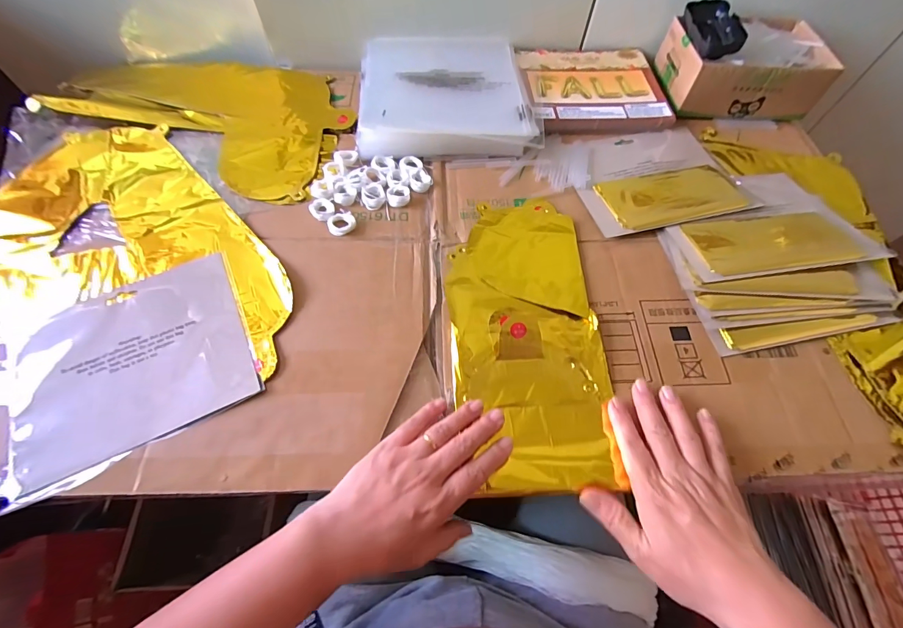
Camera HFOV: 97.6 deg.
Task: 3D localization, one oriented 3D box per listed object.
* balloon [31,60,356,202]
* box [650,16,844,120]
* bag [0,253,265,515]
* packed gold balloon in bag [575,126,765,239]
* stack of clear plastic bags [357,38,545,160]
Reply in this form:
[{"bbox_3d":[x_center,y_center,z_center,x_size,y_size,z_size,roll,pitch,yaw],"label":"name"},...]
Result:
[{"bbox_3d":[-0.326,-0.284,0.537,0.404,0.035,0.220,23,65,11],"label":"balloon"},{"bbox_3d":[0.391,-0.338,0.532,0.179,0.082,0.127,0,63,-1],"label":"box"},{"bbox_3d":[-0.289,0.044,0.361,0.199,0.014,0.166,-25,66,-13],"label":"bag"},{"bbox_3d":[0.242,-0.169,0.473,0.190,0.017,0.160,-13,64,-8],"label":"packed gold balloon in bag"},{"bbox_3d":[-0.010,-0.303,0.531,0.217,0.028,0.235,-3,63,-3],"label":"stack of clear plastic bags"}]

